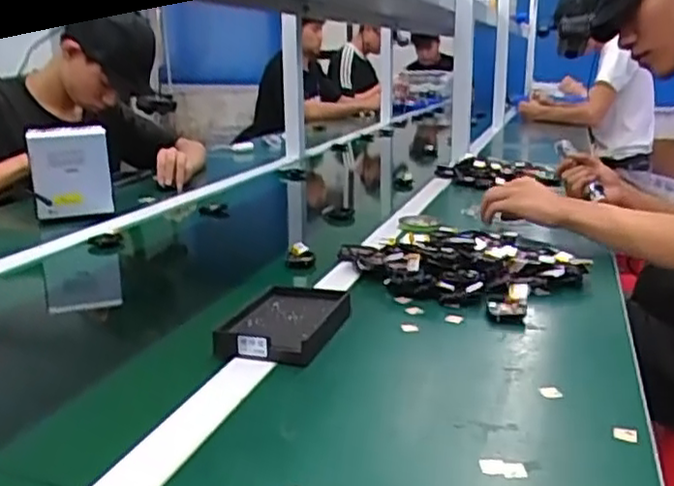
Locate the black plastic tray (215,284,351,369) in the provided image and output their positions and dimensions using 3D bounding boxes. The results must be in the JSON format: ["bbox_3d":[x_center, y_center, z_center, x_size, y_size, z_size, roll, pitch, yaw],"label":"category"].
[{"bbox_3d":[-0.047,0.076,0.664,0.096,0.026,0.134,4,16,16],"label":"black plastic tray"}]

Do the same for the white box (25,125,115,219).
[{"bbox_3d":[-0.440,-0.118,1.149,0.122,0.146,0.039,-10,28,-24],"label":"white box"}]

